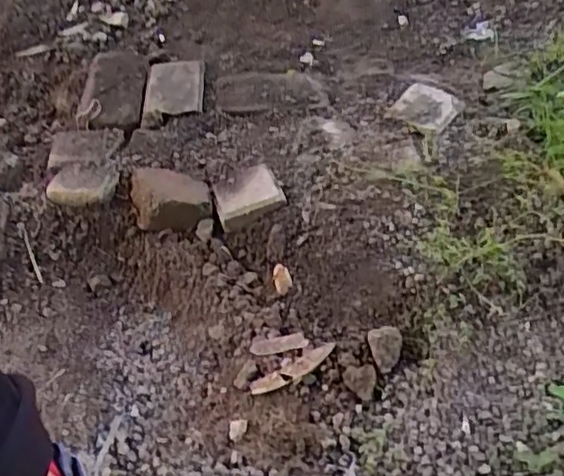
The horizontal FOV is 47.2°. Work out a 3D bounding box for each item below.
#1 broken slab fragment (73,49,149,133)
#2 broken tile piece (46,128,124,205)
[{"bbox_3d":[-0.309,-0.267,1.165,0.122,0.022,0.215,-4,51,0],"label":"broken slab fragment"},{"bbox_3d":[-0.323,-0.120,1.045,0.119,0.018,0.175,-5,51,-1],"label":"broken tile piece"}]

